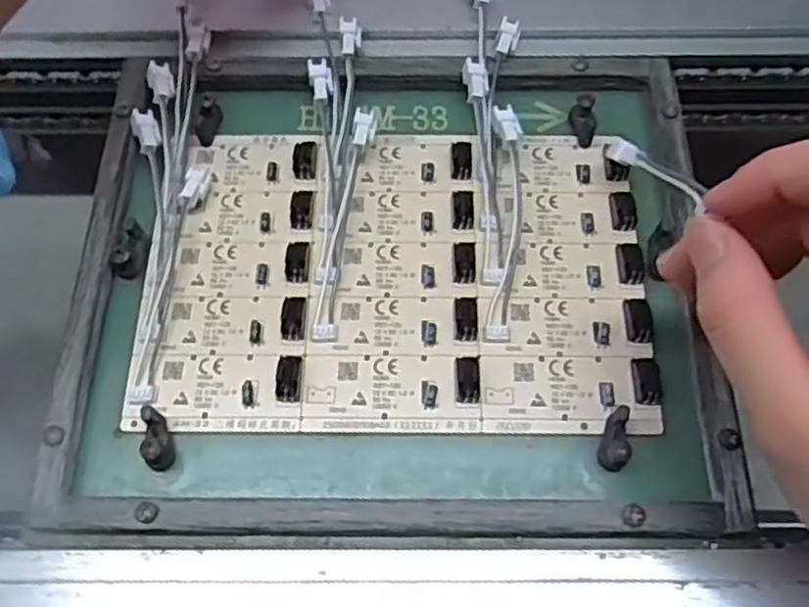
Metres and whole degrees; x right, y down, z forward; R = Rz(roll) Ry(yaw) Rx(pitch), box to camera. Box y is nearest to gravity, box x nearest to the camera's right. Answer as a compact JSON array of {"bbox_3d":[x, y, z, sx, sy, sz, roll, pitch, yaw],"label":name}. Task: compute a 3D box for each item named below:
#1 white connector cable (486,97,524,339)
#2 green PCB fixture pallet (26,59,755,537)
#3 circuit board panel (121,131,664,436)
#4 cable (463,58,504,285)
[{"bbox_3d":[0.040,-0.033,0.289,0.013,0.007,0.097,4,78,2],"label":"white connector cable"},{"bbox_3d":[-0.003,-0.013,0.282,0.235,0.019,0.194,1,65,1],"label":"green PCB fixture pallet"},{"bbox_3d":[-0.002,-0.013,0.285,0.192,0.011,0.127,1,65,1],"label":"circuit board panel"},{"bbox_3d":[0.033,-0.056,0.297,0.009,0.017,0.099,-3,65,-1],"label":"cable"}]

